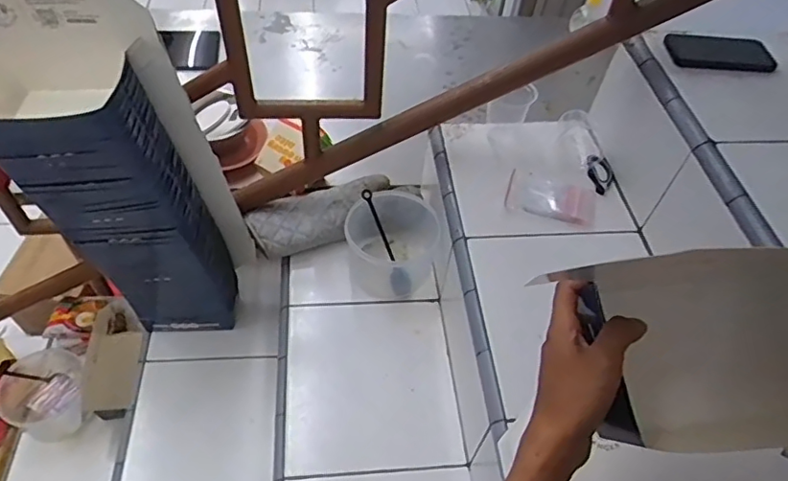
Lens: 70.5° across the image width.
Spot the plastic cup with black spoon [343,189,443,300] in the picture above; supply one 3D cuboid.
[{"bbox_3d":[-0.008,0.009,1.029,0.169,0.126,0.143,18,52,9],"label":"plastic cup with black spoon"}]

